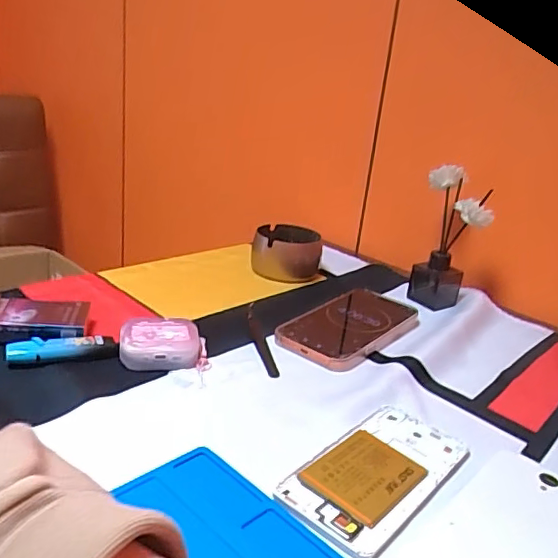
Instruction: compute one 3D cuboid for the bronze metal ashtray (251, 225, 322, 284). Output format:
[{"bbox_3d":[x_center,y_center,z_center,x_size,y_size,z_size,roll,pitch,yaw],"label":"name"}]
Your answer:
[{"bbox_3d":[0.009,-0.033,0.712,0.085,0.056,0.090,9,21,2],"label":"bronze metal ashtray"}]

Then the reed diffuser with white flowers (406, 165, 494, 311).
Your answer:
[{"bbox_3d":[0.196,-0.046,0.653,0.071,0.147,0.068,13,22,11],"label":"reed diffuser with white flowers"}]

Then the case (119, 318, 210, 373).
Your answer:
[{"bbox_3d":[-0.097,0.054,0.480,0.069,0.028,0.045,4,21,-7],"label":"case"}]

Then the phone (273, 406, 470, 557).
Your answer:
[{"bbox_3d":[0.068,0.124,0.373,0.070,0.010,0.144,22,26,35],"label":"phone"}]

